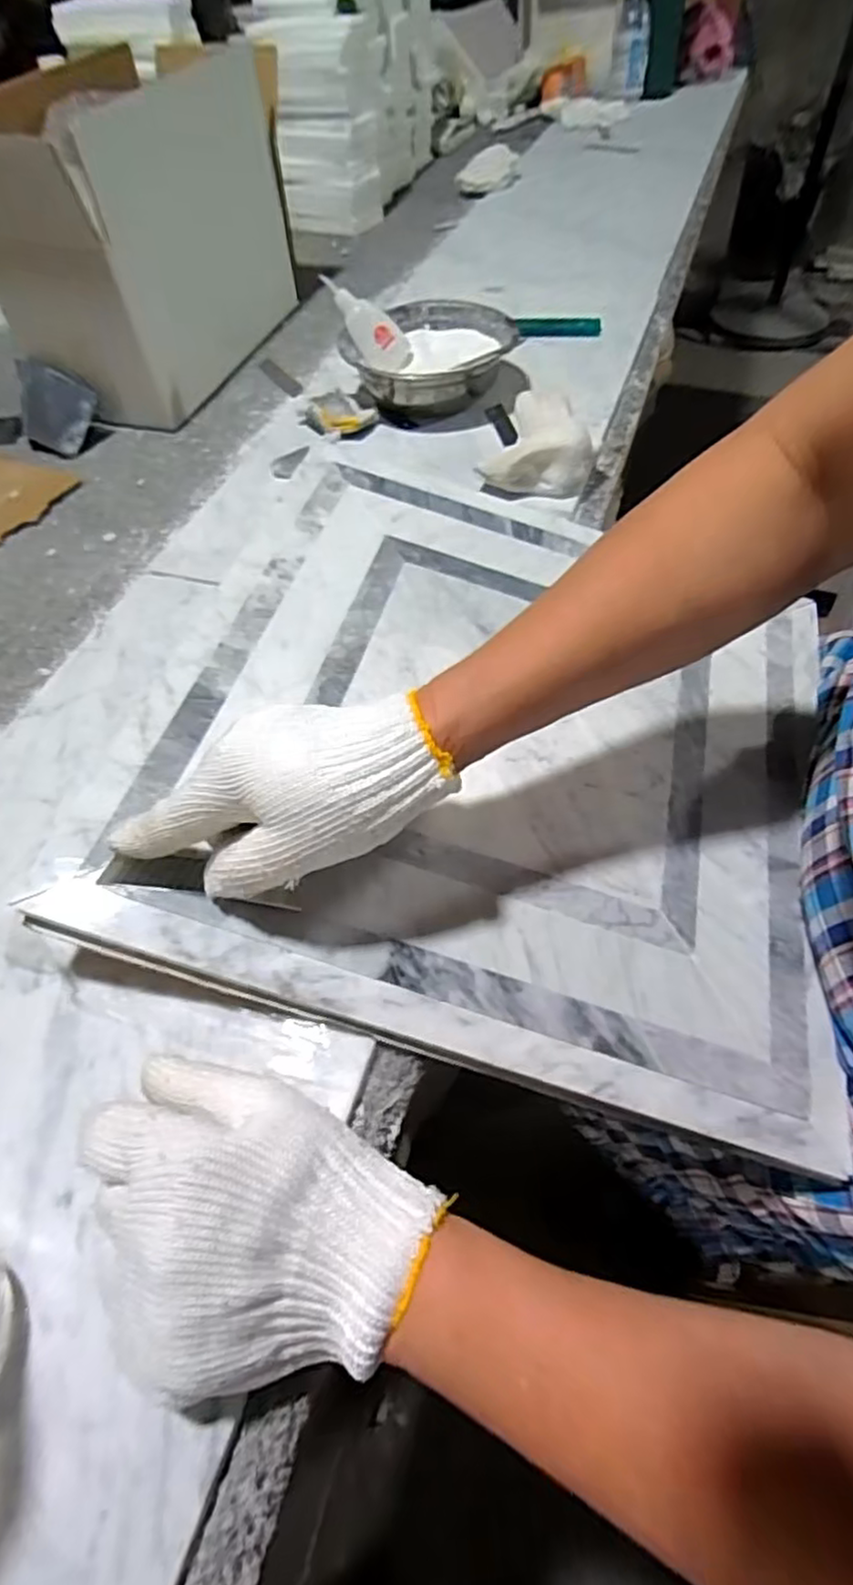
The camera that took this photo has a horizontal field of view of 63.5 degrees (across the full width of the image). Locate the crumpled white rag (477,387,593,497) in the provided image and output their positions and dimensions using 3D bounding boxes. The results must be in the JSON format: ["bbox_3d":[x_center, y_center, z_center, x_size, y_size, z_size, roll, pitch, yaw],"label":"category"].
[{"bbox_3d":[0.091,-0.288,0.578,0.093,0.047,0.090,0,56,4],"label":"crumpled white rag"}]

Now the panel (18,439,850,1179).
[{"bbox_3d":[0.052,-0.049,0.419,0.380,0.008,0.398,18,57,0],"label":"panel"}]

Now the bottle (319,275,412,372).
[{"bbox_3d":[-0.058,-0.443,0.664,0.091,0.045,0.029,22,10,-29],"label":"bottle"}]

